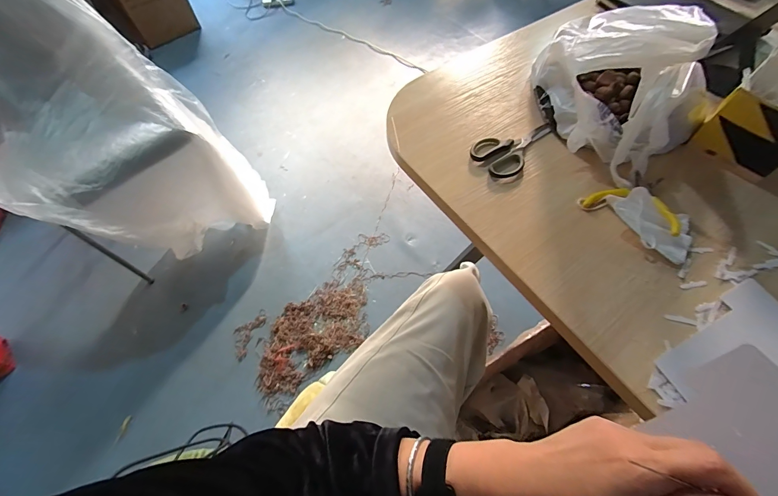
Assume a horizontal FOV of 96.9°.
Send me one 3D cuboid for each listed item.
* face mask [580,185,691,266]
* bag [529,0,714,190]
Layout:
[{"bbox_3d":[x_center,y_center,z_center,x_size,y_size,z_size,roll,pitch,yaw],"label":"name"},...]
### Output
[{"bbox_3d":[0.318,-0.044,0.436,0.131,0.037,0.082,28,65,15],"label":"face mask"},{"bbox_3d":[0.318,-0.242,0.466,0.184,0.163,0.227,-34,66,-16],"label":"bag"}]

